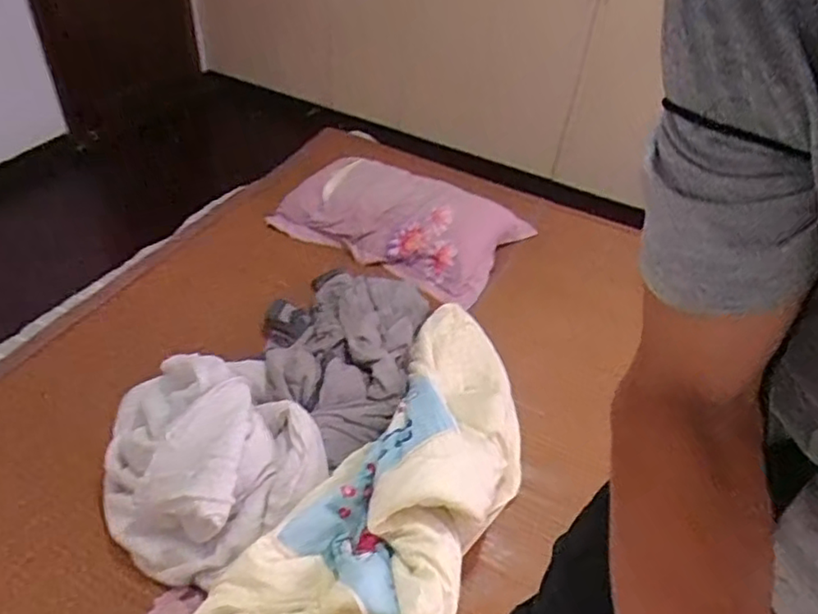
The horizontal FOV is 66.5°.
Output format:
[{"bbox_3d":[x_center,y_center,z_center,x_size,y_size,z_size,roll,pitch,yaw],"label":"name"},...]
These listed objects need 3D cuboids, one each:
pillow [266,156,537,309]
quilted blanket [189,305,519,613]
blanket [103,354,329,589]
[{"bbox_3d":[-0.001,-0.277,1.876,0.642,0.166,0.468,22,45,17],"label":"pillow"},{"bbox_3d":[0.014,0.336,1.230,0.373,0.164,1.017,22,45,17],"label":"quilted blanket"},{"bbox_3d":[-0.399,0.264,1.208,0.384,0.178,0.446,-25,51,-29],"label":"blanket"}]

